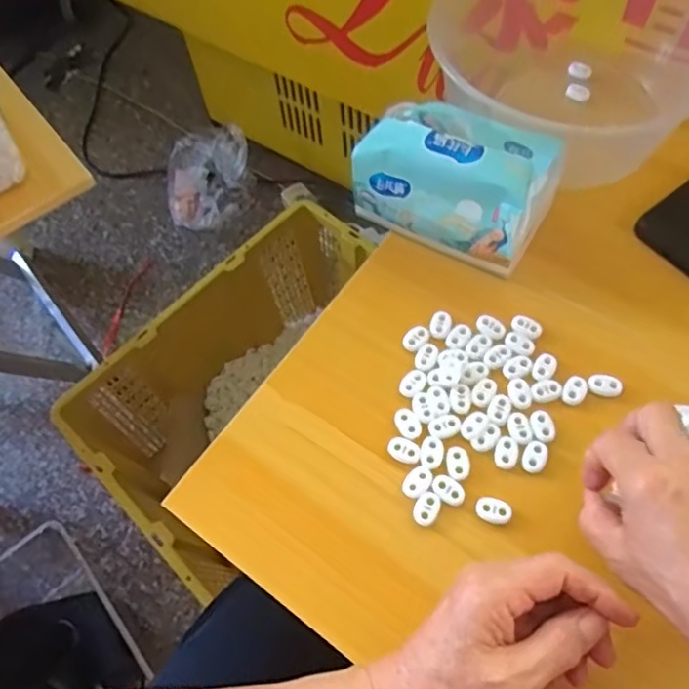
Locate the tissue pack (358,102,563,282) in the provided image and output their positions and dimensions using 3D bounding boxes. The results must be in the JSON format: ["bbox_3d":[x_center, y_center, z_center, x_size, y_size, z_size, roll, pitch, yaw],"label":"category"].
[{"bbox_3d":[0.092,-0.137,0.474,0.142,0.082,0.103,25,66,16],"label":"tissue pack"}]

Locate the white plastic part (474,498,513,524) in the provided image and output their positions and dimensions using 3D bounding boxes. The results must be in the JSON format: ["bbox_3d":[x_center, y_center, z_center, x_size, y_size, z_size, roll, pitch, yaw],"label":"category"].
[{"bbox_3d":[0.098,0.109,0.389,0.023,0.004,0.015,13,64,10],"label":"white plastic part"}]

